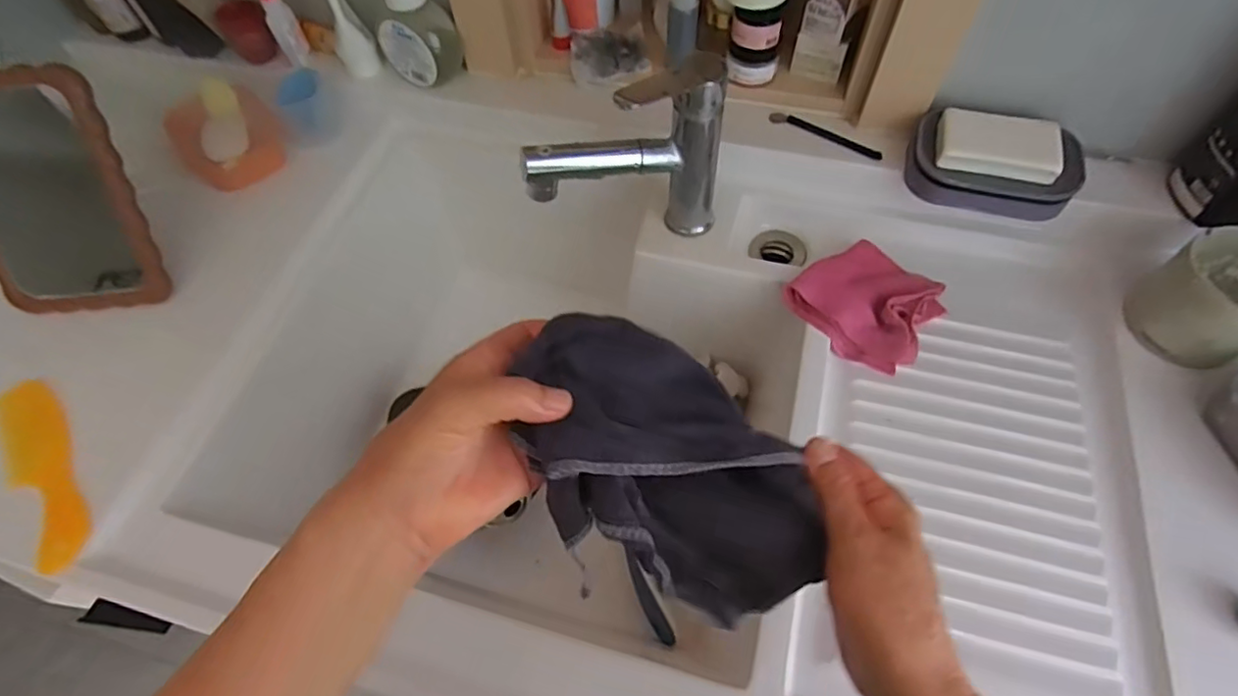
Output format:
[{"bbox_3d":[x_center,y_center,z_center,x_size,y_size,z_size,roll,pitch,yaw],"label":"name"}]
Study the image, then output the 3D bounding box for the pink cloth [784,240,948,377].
[{"bbox_3d":[0.243,-0.047,0.582,0.123,0.030,0.122,-39,66,-19],"label":"pink cloth"}]

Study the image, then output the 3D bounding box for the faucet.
[{"bbox_3d":[0.009,-0.159,0.548,0.181,0.190,0.049,-20,61,-9],"label":"faucet"}]

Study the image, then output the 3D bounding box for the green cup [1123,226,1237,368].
[{"bbox_3d":[0.517,-0.044,0.522,0.099,0.080,0.092,-1,60,2],"label":"green cup"}]

